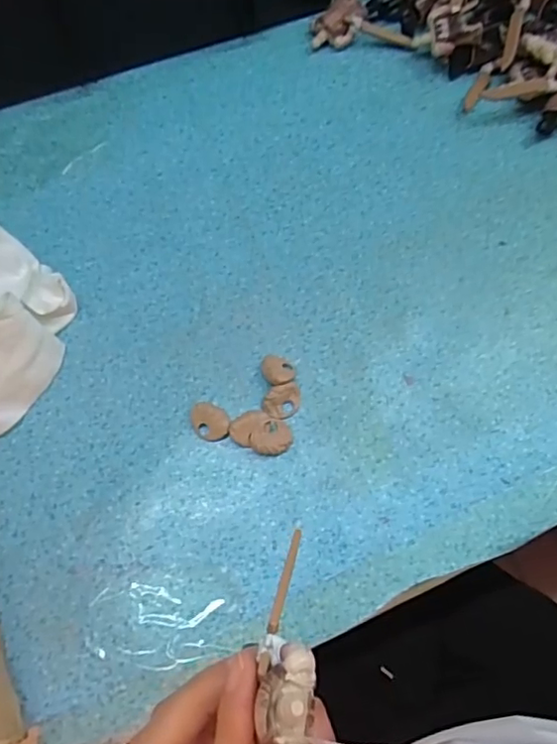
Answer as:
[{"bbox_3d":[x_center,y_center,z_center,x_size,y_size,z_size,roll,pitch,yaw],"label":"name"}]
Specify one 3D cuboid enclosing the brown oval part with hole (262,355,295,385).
[{"bbox_3d":[0.000,-0.002,0.340,0.020,0.015,0.022,-5,69,-2],"label":"brown oval part with hole"}]

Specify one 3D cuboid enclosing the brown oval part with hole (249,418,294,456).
[{"bbox_3d":[-0.004,0.038,0.326,0.024,0.010,0.019,-32,72,-11],"label":"brown oval part with hole"}]

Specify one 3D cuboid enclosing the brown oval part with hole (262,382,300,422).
[{"bbox_3d":[0.002,0.017,0.335,0.023,0.009,0.019,-11,69,-4],"label":"brown oval part with hole"}]

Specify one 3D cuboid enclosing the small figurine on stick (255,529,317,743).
[{"bbox_3d":[0.002,0.085,0.181,0.016,0.015,0.072,-2,33,0],"label":"small figurine on stick"}]

